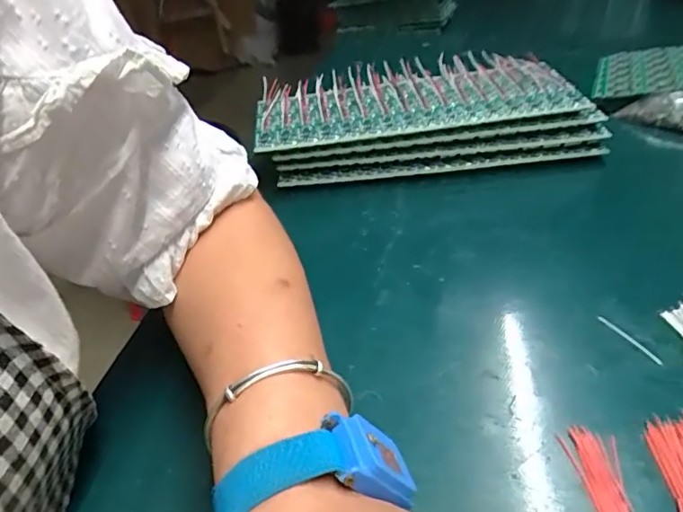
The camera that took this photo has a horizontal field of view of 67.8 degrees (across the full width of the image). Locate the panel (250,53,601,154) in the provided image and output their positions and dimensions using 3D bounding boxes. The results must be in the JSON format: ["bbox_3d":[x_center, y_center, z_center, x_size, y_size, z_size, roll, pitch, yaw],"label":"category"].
[{"bbox_3d":[0.072,-0.175,0.544,0.323,0.032,0.180,-8,34,-5],"label":"panel"}]

